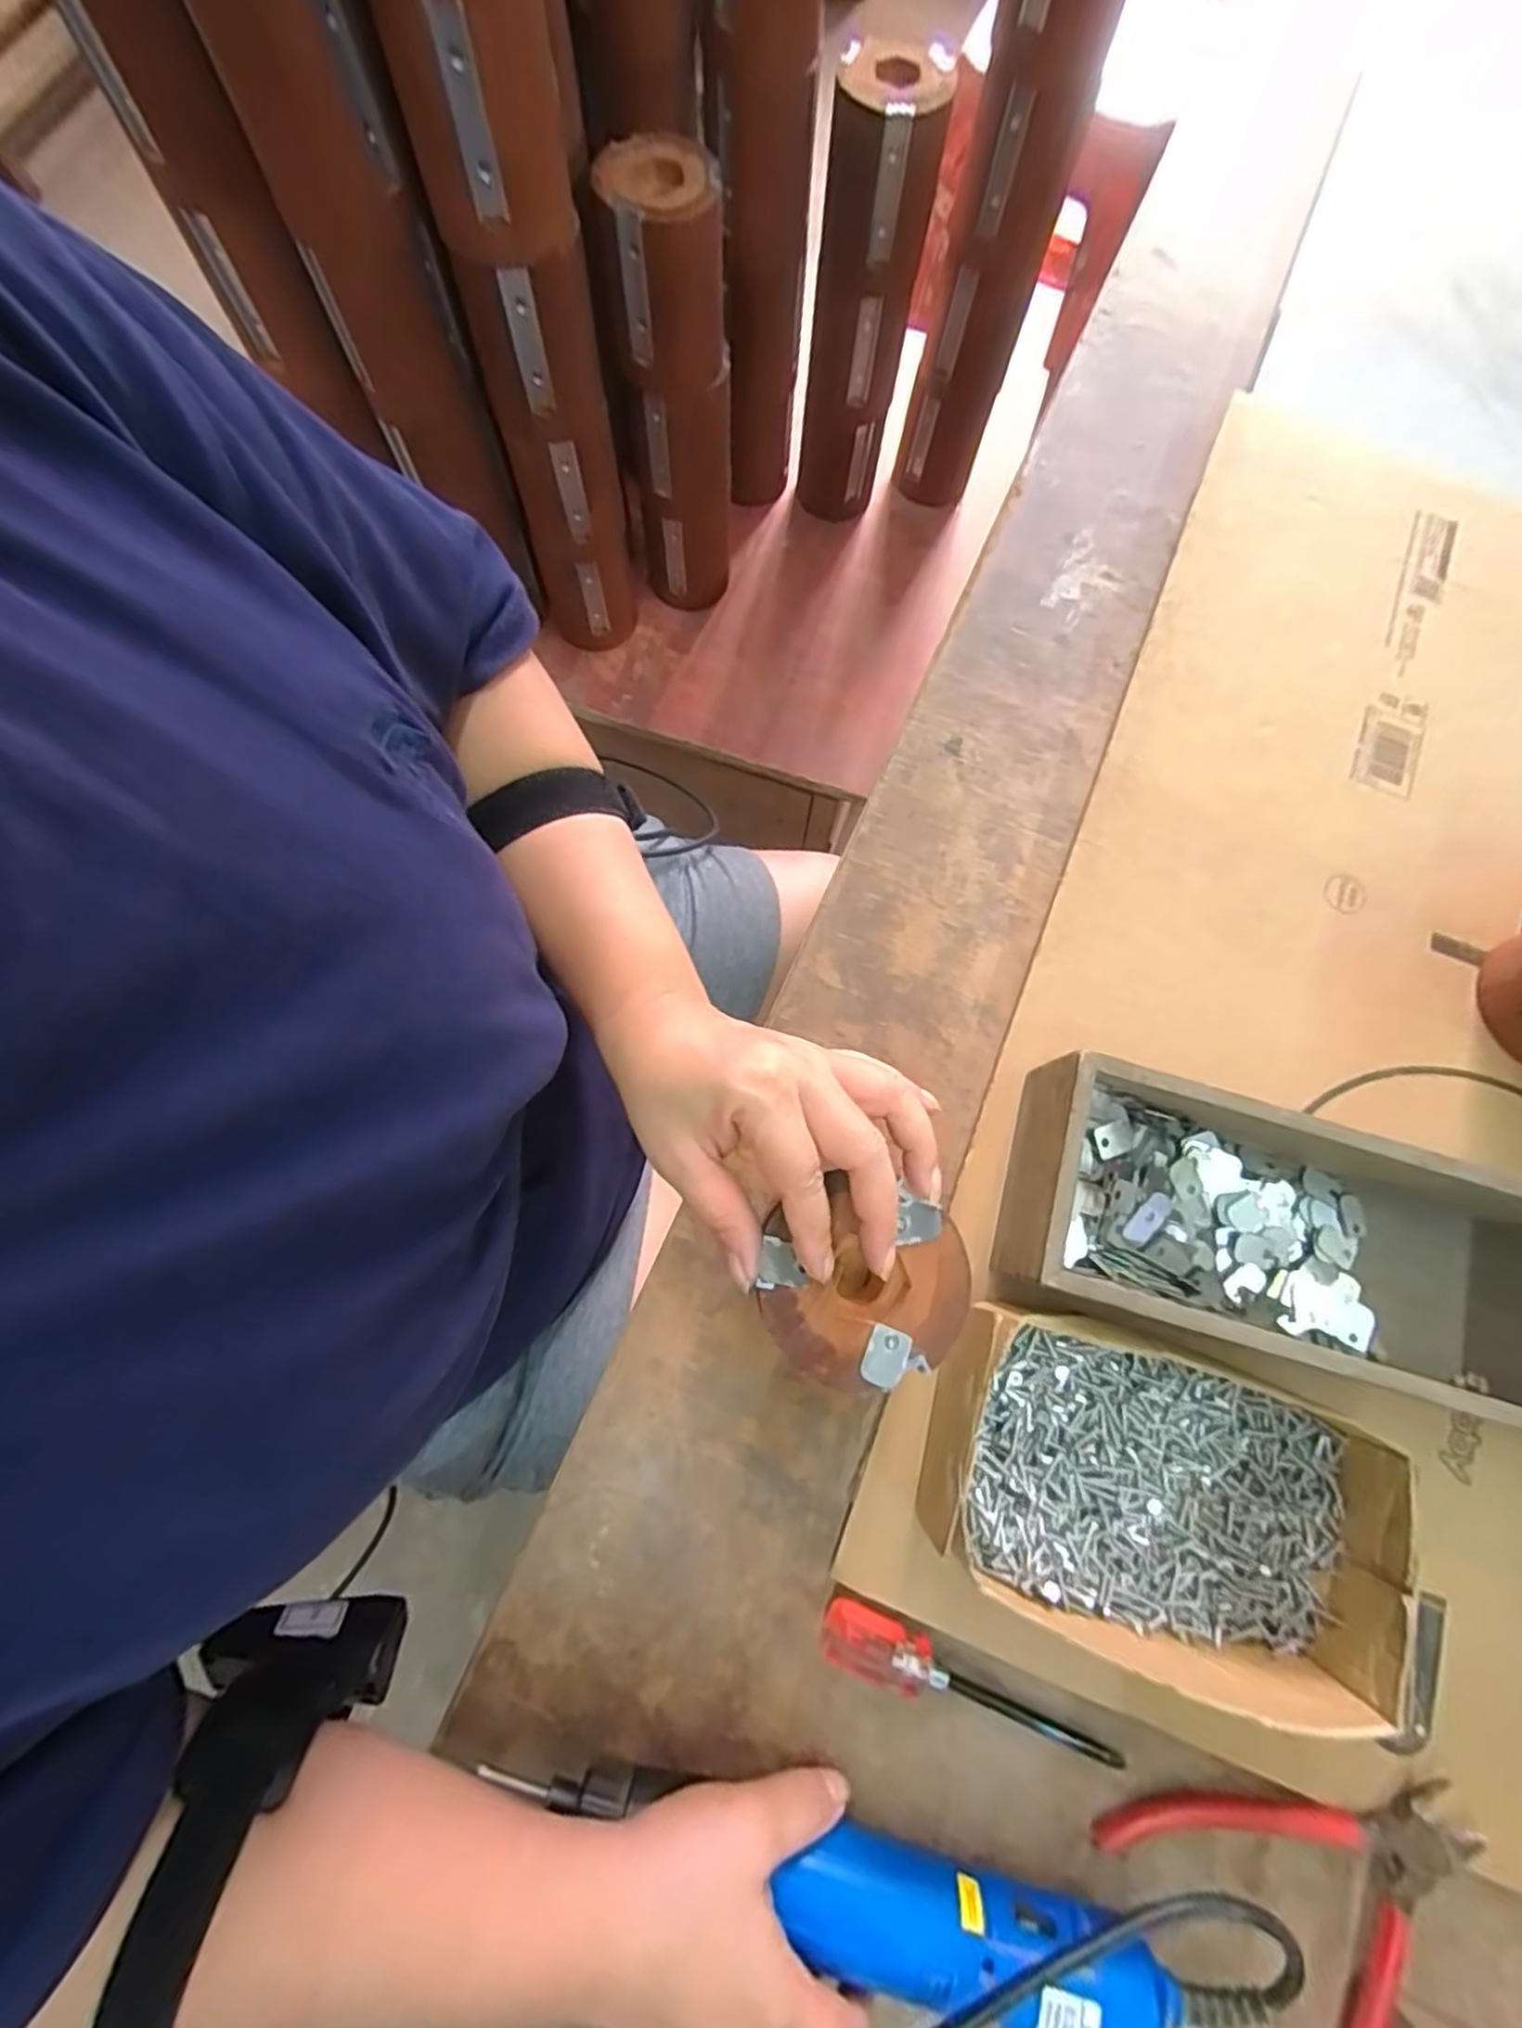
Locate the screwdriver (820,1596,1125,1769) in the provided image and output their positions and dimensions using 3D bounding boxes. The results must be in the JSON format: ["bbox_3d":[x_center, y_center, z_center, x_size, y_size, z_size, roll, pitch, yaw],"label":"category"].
[{"bbox_3d":[0.092,0.290,0.313,0.139,0.020,0.022,23,77,5],"label":"screwdriver"}]

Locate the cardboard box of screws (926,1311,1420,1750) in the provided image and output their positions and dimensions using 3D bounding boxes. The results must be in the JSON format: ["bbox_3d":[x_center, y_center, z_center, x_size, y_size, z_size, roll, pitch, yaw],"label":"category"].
[{"bbox_3d":[0.163,0.202,0.312,0.189,0.061,0.112,19,77,4],"label":"cardboard box of screws"}]

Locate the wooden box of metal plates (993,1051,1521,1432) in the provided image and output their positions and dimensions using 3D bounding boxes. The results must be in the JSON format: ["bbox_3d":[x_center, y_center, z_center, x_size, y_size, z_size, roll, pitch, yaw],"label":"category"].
[{"bbox_3d":[0.258,0.110,0.330,0.290,0.069,0.100,16,77,3],"label":"wooden box of metal plates"}]

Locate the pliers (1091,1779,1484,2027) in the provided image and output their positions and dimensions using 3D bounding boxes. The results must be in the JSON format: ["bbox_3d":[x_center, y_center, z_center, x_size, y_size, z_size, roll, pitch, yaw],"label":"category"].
[{"bbox_3d":[0.230,0.358,0.299,0.126,0.013,0.126,-35,79,-9],"label":"pliers"}]

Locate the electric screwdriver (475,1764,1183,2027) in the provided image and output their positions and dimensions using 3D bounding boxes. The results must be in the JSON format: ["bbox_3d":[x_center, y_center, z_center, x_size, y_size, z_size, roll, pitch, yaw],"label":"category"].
[{"bbox_3d":[0.033,0.339,0.285,0.262,0.033,0.042,16,77,5],"label":"electric screwdriver"}]

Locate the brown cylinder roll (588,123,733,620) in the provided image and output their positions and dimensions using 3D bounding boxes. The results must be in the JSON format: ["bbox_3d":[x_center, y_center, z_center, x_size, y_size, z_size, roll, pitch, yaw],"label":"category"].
[{"bbox_3d":[-0.067,-0.464,0.579,0.081,0.294,0.066,-7,76,-3],"label":"brown cylinder roll"}]

